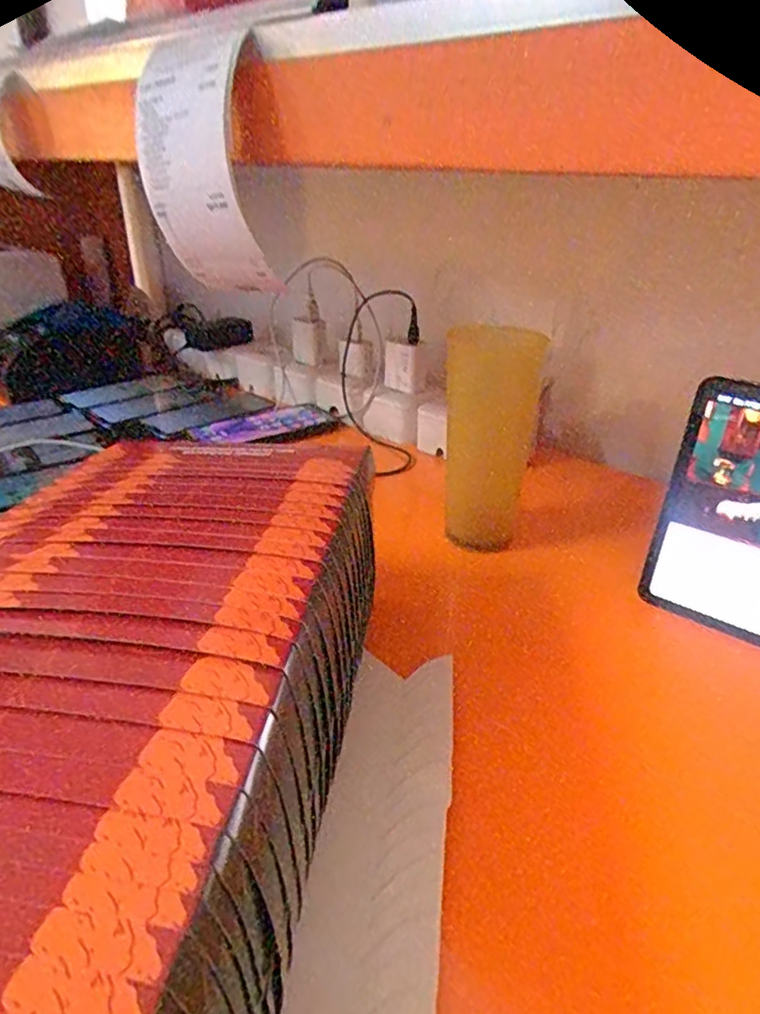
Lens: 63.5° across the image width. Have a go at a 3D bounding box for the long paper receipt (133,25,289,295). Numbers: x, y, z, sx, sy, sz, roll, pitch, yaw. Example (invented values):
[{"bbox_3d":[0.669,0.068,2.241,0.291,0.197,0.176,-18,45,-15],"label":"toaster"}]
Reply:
[{"bbox_3d":[-0.104,-0.203,0.367,0.082,0.137,0.045,18,33,30],"label":"long paper receipt"}]

